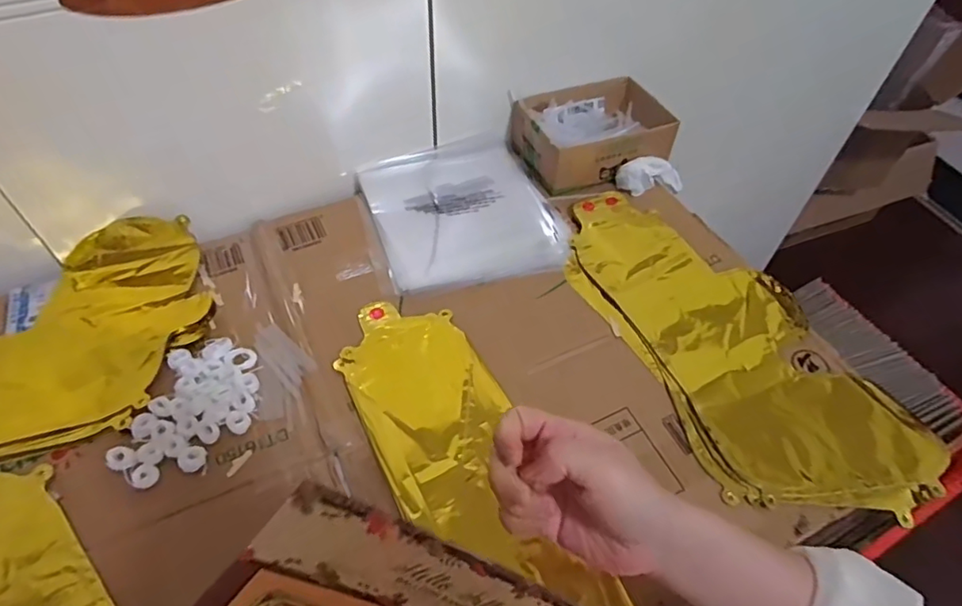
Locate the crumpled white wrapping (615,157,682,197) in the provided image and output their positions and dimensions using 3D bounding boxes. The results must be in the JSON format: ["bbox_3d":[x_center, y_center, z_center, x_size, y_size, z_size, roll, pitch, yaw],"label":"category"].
[{"bbox_3d":[0.231,-0.166,0.749,0.104,0.043,0.044,-8,50,-28],"label":"crumpled white wrapping"}]

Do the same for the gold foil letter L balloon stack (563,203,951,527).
[{"bbox_3d":[0.255,0.031,0.610,0.221,0.035,0.440,-21,54,-18],"label":"gold foil letter L balloon stack"}]

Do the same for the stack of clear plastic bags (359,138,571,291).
[{"bbox_3d":[-0.023,-0.118,0.700,0.215,0.018,0.217,-16,53,-14],"label":"stack of clear plastic bags"}]

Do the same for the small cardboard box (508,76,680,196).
[{"bbox_3d":[0.147,-0.227,0.757,0.185,0.059,0.146,-20,54,-17],"label":"small cardboard box"}]

